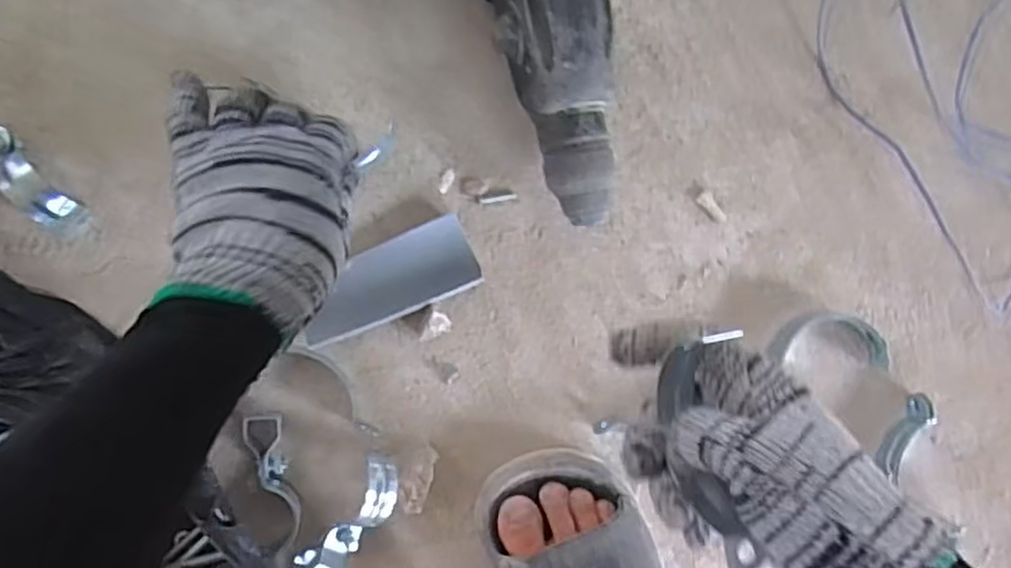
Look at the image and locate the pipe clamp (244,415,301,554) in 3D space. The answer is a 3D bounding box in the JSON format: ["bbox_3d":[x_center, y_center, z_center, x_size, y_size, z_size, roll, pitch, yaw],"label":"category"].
[{"bbox_3d":[-0.159,0.140,0.495,0.023,0.023,0.100,-11,92,-8],"label":"pipe clamp"}]

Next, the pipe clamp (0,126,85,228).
[{"bbox_3d":[-0.320,-0.076,0.459,0.094,0.033,0.033,38,85,-7],"label":"pipe clamp"}]

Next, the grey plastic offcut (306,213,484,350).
[{"bbox_3d":[-0.084,-0.001,0.514,0.129,0.013,0.052,-24,94,-7],"label":"grey plastic offcut"}]

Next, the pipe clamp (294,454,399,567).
[{"bbox_3d":[-0.107,0.167,0.499,0.032,0.039,0.099,35,86,-7],"label":"pipe clamp"}]

